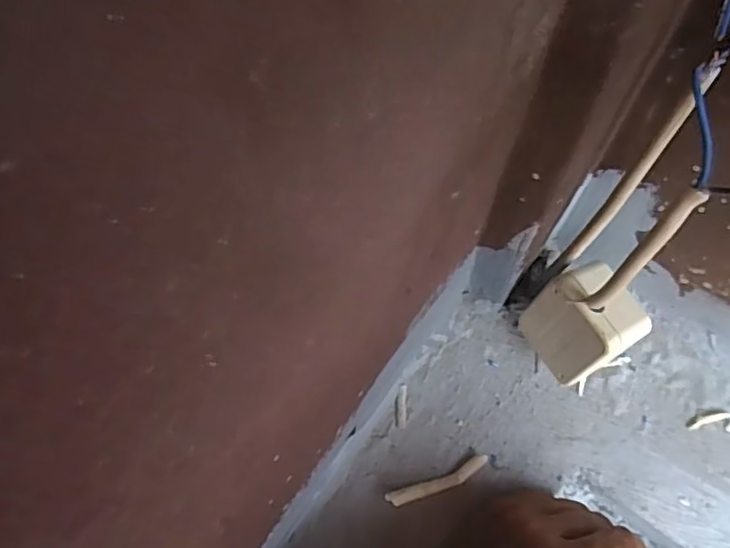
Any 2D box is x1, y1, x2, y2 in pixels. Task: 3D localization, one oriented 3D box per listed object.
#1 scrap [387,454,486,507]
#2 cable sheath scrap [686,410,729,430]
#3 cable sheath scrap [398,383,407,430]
[{"bbox_3d":[0.051,0.144,0.417,0.074,0.005,0.012,-19,65,-9],"label":"scrap"},{"bbox_3d":[0.237,0.100,0.418,0.029,0.004,0.008,-18,65,6],"label":"cable sheath scrap"},{"bbox_3d":[0.026,0.093,0.425,0.006,0.004,0.031,1,88,0],"label":"cable sheath scrap"}]

